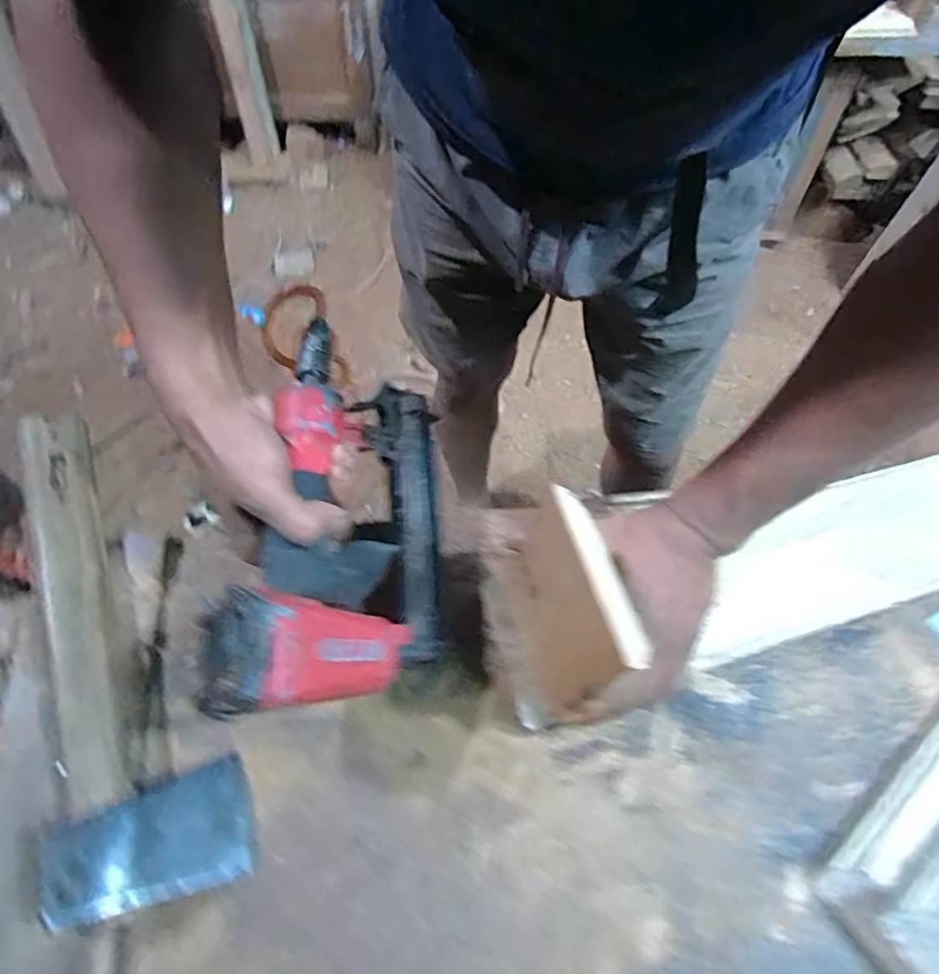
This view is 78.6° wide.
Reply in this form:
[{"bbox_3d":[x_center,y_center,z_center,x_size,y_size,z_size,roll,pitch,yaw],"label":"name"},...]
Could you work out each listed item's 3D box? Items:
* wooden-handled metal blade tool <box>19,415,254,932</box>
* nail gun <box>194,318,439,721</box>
[{"bbox_3d":[-0.254,0.104,0.395,0.096,0.060,0.349,-25,65,-14],"label":"wooden-handled metal blade tool"},{"bbox_3d":[-0.087,0.023,0.403,0.075,0.165,0.260,-24,55,35],"label":"nail gun"}]

